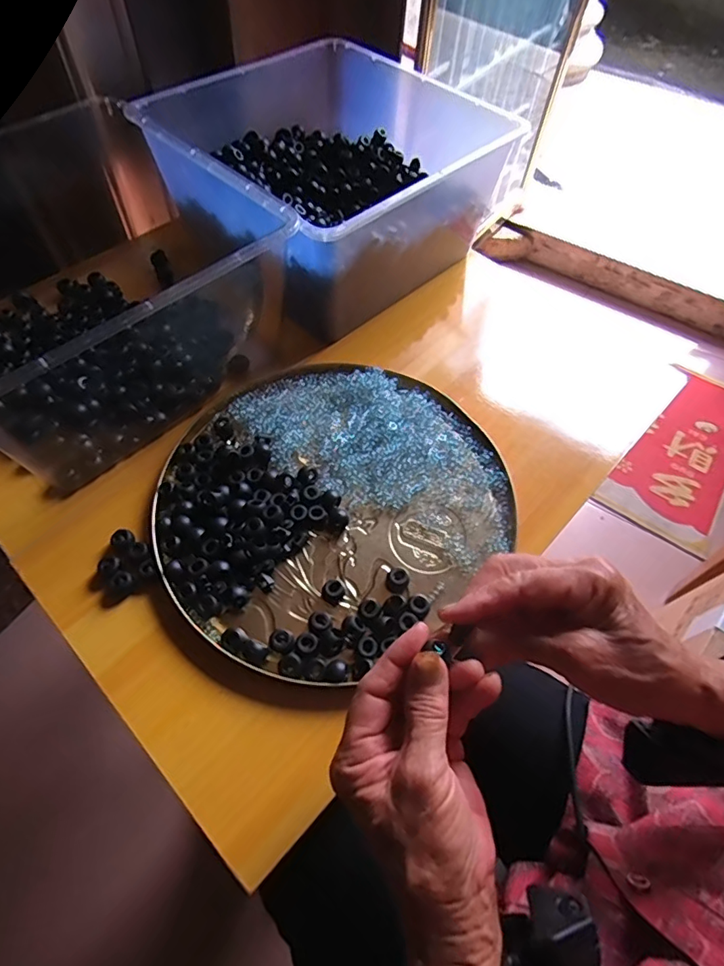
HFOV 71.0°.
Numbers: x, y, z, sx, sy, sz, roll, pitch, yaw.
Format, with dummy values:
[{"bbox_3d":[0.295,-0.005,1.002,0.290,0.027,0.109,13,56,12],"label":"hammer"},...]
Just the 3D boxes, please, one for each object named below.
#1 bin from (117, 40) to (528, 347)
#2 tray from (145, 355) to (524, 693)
[{"bbox_3d":[-0.036,-0.338,0.564,0.303,0.130,0.294,-39,68,-23],"label":"bin"},{"bbox_3d":[-0.028,0.004,0.436,0.283,0.022,0.270,1,58,-2],"label":"tray"}]

